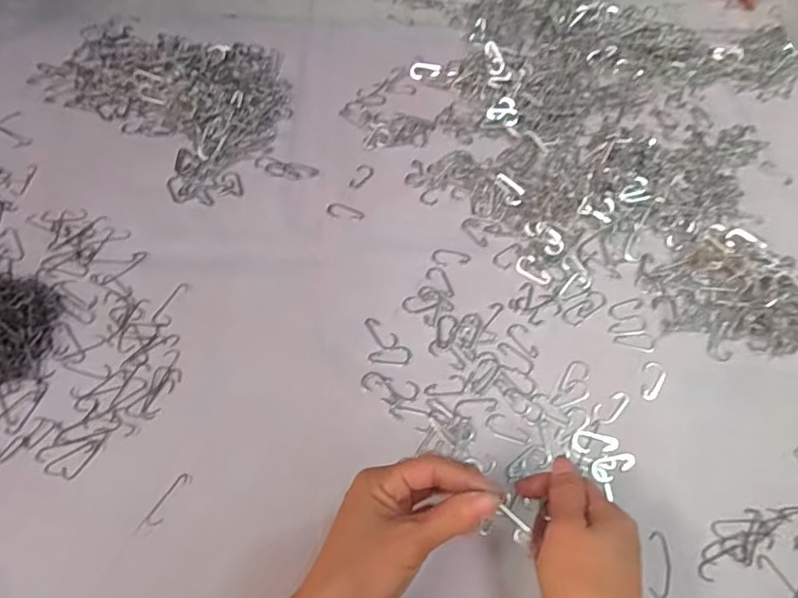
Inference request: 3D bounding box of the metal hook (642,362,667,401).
[{"bbox_3d":[0.215,0.069,0.447,0.018,0.004,0.037,28,61,12],"label":"metal hook"}]

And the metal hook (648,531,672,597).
[{"bbox_3d":[0.188,0.191,0.379,0.015,0.004,0.044,9,63,11],"label":"metal hook"}]

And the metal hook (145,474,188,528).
[{"bbox_3d":[-0.168,0.144,0.382,0.011,0.004,0.040,21,60,8],"label":"metal hook"}]

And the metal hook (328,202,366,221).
[{"bbox_3d":[-0.053,-0.087,0.528,0.036,0.004,0.019,16,60,6],"label":"metal hook"}]

